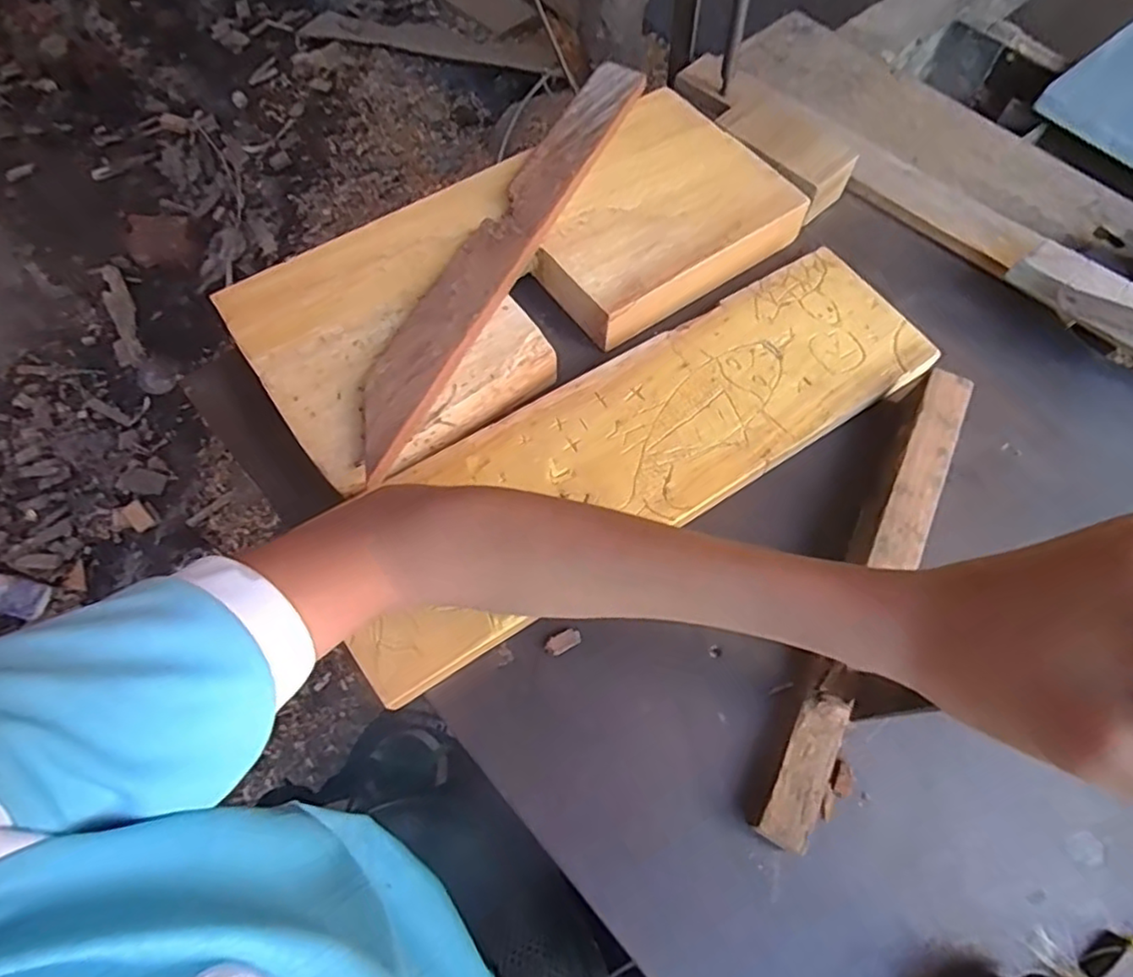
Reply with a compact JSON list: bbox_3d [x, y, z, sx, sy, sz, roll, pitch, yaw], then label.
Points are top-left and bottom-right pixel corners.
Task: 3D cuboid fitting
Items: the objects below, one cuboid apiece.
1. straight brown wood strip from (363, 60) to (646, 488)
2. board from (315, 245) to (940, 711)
[{"bbox_3d":[-0.042,-0.166,0.437,0.051,0.017,0.370,23,66,10],"label":"straight brown wood strip"},{"bbox_3d":[0.047,-0.029,0.412,0.401,0.019,0.116,-30,68,-14],"label":"board"}]

